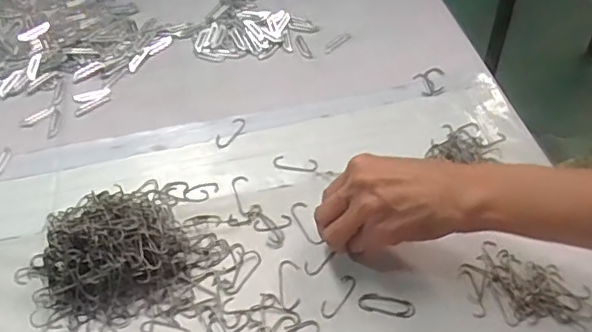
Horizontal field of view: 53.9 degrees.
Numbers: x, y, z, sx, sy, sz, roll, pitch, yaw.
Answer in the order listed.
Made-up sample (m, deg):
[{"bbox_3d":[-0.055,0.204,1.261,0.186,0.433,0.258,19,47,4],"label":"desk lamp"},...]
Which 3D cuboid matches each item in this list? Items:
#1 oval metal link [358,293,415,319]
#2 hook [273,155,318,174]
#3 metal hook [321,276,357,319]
[{"bbox_3d":[0.072,0.110,0.463,0.044,0.004,0.016,9,51,12],"label":"oval metal link"},{"bbox_3d":[-0.001,-0.002,0.563,0.044,0.004,0.018,12,52,15],"label":"hook"},{"bbox_3d":[0.035,0.104,0.468,0.015,0.004,0.042,27,57,25],"label":"metal hook"}]

